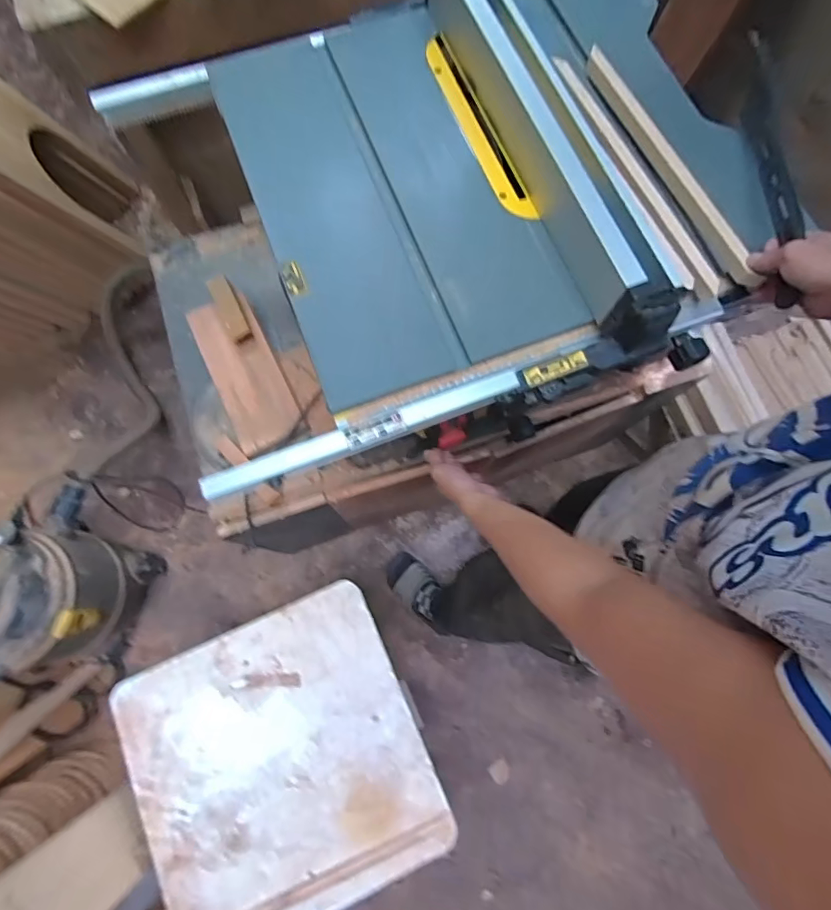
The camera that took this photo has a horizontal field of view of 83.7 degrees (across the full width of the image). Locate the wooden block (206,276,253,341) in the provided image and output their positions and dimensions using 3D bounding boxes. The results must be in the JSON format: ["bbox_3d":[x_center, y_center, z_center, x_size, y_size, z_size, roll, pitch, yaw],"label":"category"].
[{"bbox_3d":[-0.345,-0.271,0.861,0.041,0.022,0.129,-26,78,-8],"label":"wooden block"}]

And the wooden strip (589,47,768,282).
[{"bbox_3d":[0.330,-0.386,0.616,0.055,0.028,0.385,-21,74,-7],"label":"wooden strip"}]

